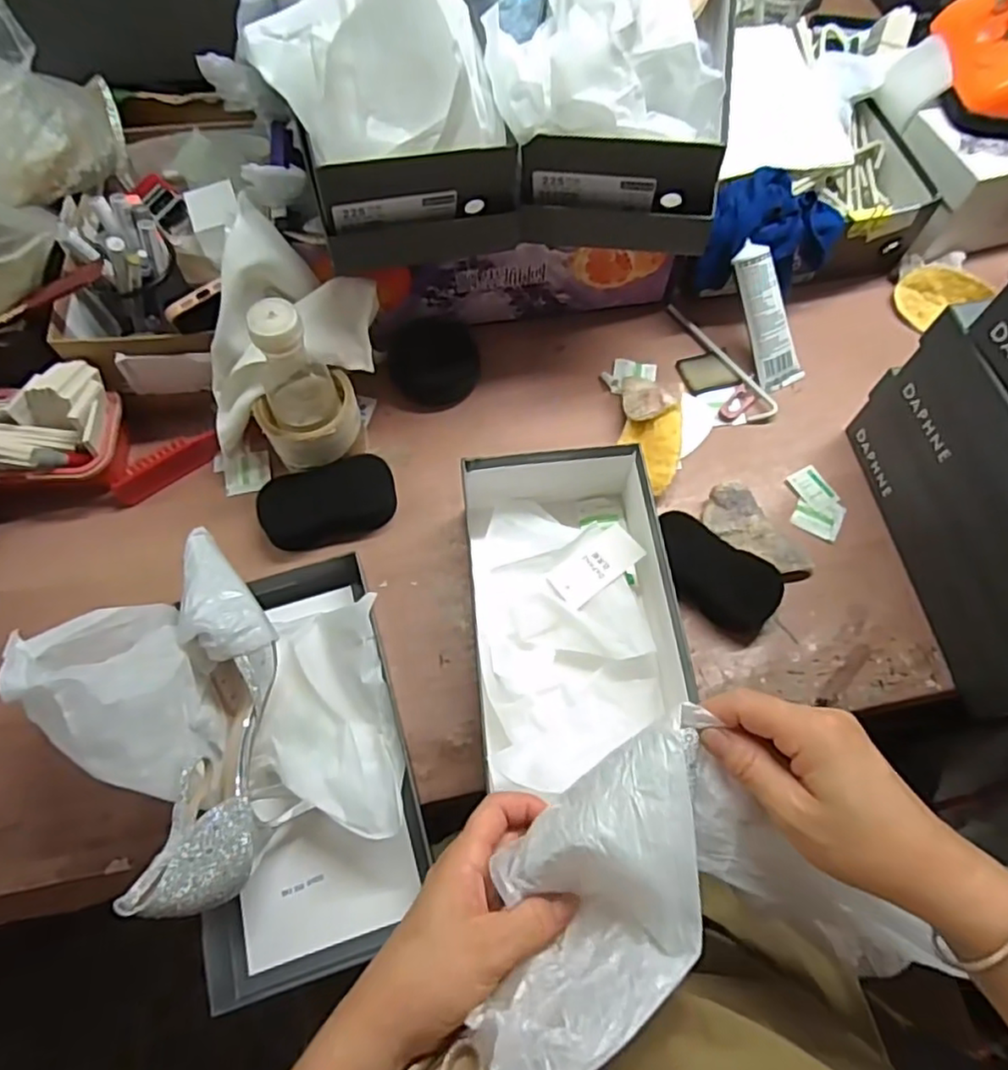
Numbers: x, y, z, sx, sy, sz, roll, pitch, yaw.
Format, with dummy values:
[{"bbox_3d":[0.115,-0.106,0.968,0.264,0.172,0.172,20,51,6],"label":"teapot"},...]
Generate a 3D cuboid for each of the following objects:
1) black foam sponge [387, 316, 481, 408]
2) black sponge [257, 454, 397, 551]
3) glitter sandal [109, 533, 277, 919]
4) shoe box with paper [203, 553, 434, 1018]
[{"bbox_3d":[-0.074,-0.186,0.691,0.093,0.027,0.097,-7,66,-3],"label":"black foam sponge"},{"bbox_3d":[-0.164,-0.030,0.610,0.121,0.047,0.069,-18,67,-8],"label":"black sponge"},{"bbox_3d":[-0.212,0.131,0.496,0.068,0.080,0.265,-5,66,-2],"label":"glitter sandal"},{"bbox_3d":[-0.152,0.175,0.511,0.142,0.058,0.289,-14,66,-6],"label":"shoe box with paper"}]

